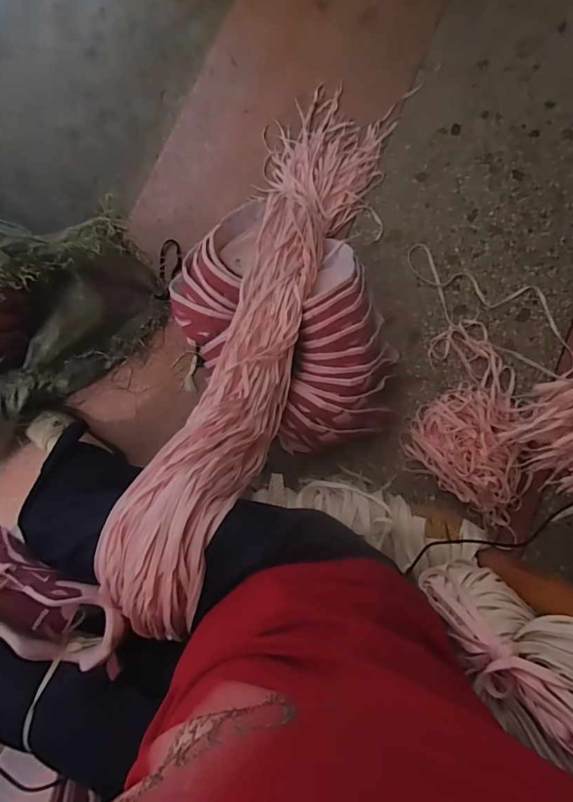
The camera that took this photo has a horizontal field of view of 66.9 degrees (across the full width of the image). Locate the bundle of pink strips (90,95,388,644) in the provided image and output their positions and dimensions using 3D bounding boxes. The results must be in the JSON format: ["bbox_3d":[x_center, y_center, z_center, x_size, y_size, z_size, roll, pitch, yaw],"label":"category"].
[{"bbox_3d":[0.000,-0.203,0.788,0.197,0.153,1.148,13,55,5],"label":"bundle of pink strips"}]

